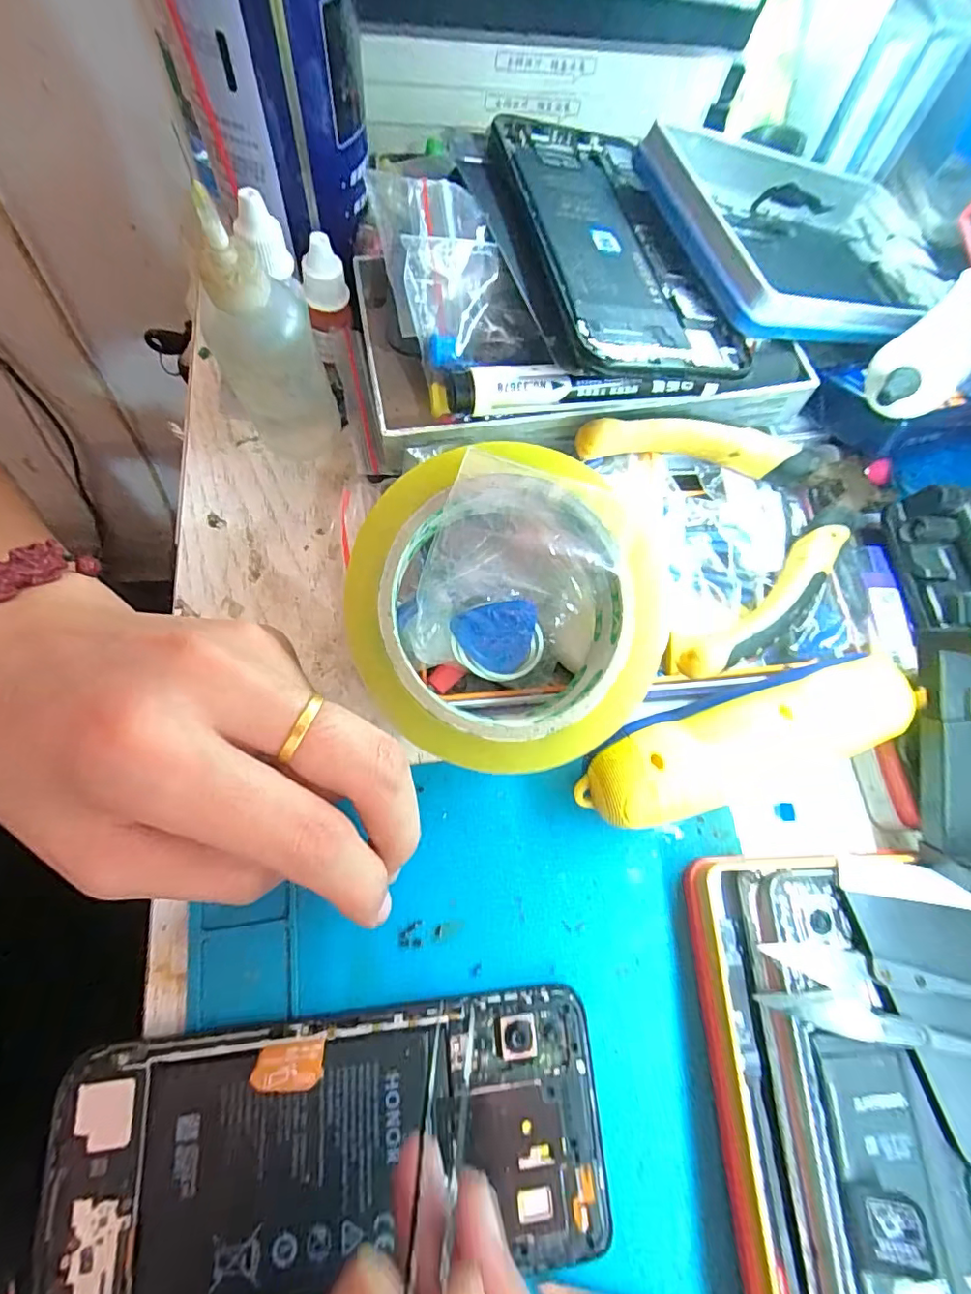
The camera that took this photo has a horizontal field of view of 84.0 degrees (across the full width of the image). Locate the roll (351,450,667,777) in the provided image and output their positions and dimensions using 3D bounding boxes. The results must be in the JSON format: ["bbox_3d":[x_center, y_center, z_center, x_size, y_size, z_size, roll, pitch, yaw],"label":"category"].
[{"bbox_3d":[0.004,-0.012,0.188,0.097,0.048,0.097,0,91,-7],"label":"roll"}]

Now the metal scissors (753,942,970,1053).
[{"bbox_3d":[0.138,0.117,0.171,0.095,0.010,0.024,15,73,2],"label":"metal scissors"}]

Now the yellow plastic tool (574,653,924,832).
[{"bbox_3d":[0.092,0.033,0.192,0.119,0.025,0.036,-19,75,-7],"label":"yellow plastic tool"}]

